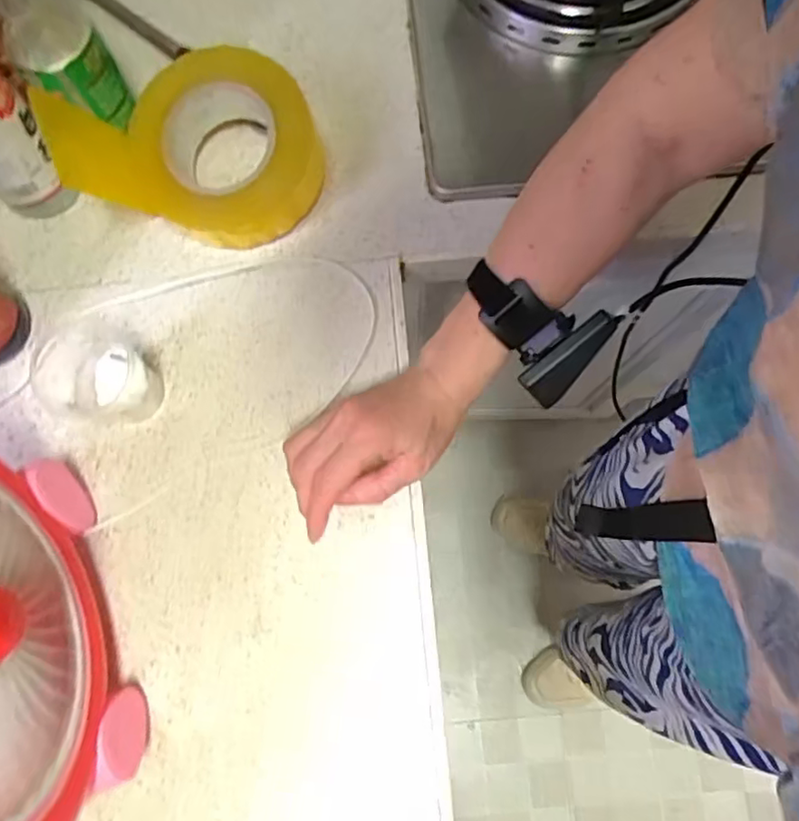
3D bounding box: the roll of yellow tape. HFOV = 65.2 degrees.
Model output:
[{"bbox_3d":[-0.144,-0.208,0.464,0.159,0.126,0.130,-5,76,0],"label":"roll of yellow tape"}]

